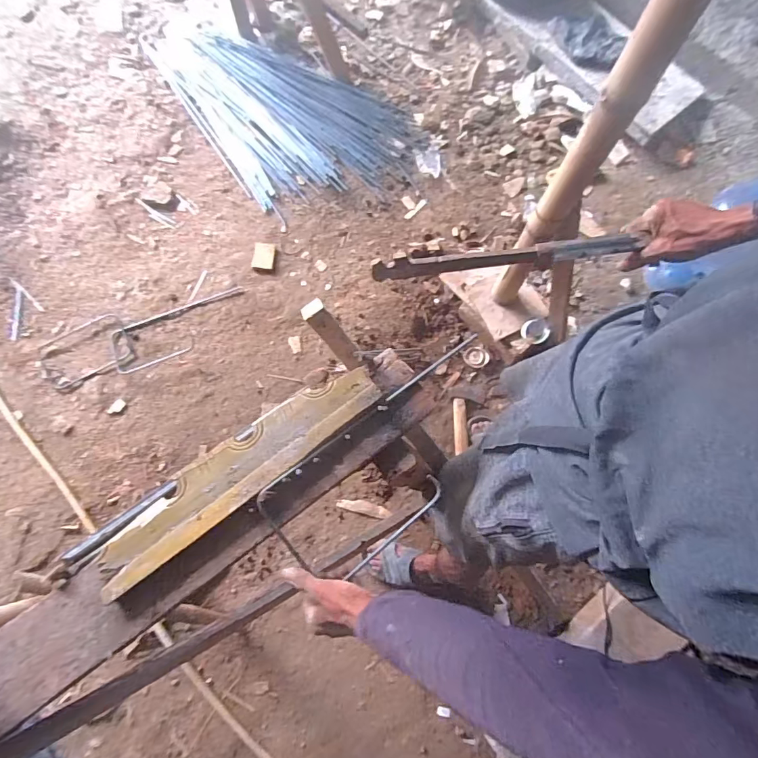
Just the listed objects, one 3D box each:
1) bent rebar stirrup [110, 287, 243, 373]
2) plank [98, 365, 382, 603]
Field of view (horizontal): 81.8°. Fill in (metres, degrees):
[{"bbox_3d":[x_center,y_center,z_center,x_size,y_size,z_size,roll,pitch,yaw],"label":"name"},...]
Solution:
[{"bbox_3d":[-0.644,-0.160,1.416,0.439,0.012,0.164,-22,79,-8],"label":"bent rebar stirrup"},{"bbox_3d":[-0.187,0.125,0.600,0.426,0.023,0.085,-39,79,-7],"label":"plank"}]

